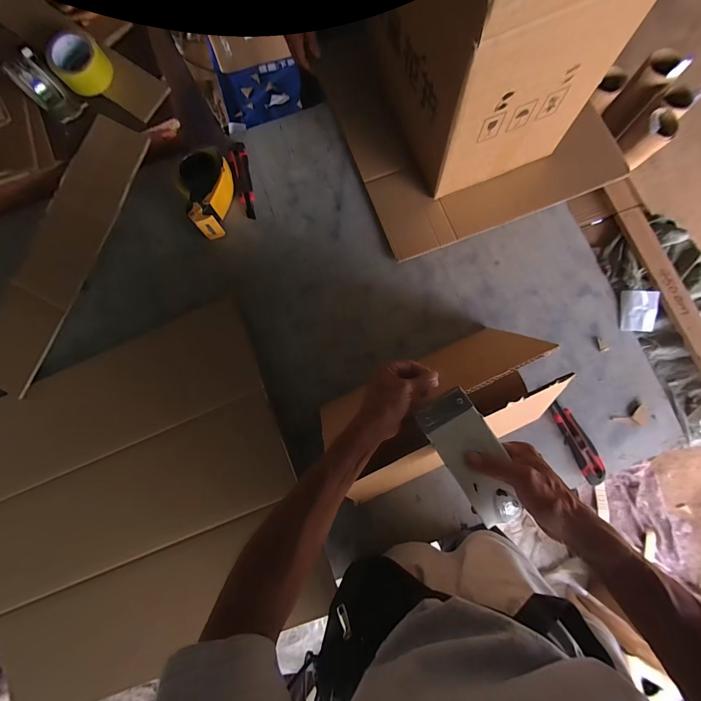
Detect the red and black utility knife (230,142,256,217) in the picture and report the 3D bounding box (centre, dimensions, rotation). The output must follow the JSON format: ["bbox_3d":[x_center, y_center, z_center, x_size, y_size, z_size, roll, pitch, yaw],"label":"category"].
[{"bbox_3d":[-0.229,-0.366,0.687,0.034,0.018,0.176,-11,83,2],"label":"red and black utility knife"}]

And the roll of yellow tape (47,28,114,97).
[{"bbox_3d":[-0.523,-0.559,0.623,0.095,0.052,0.095,0,83,1],"label":"roll of yellow tape"}]

